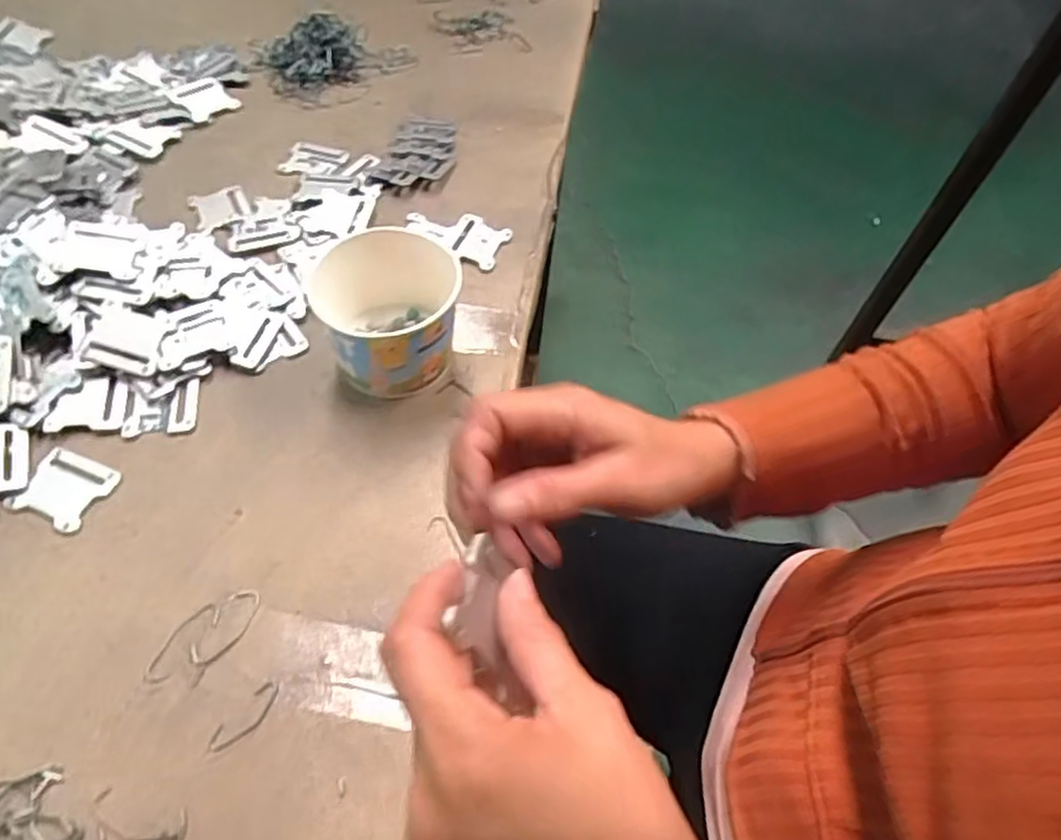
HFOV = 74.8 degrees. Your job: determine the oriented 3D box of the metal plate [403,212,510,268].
[{"bbox_3d":[-0.060,-0.153,0.564,0.082,0.004,0.047,21,59,6],"label":"metal plate"}]

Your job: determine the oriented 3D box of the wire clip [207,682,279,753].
[{"bbox_3d":[-0.144,0.151,0.350,0.014,0.004,0.041,37,61,19],"label":"wire clip"}]

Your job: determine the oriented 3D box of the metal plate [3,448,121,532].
[{"bbox_3d":[-0.279,0.041,0.415,0.049,0.004,0.043,20,56,9],"label":"metal plate"}]

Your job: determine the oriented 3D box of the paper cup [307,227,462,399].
[{"bbox_3d":[-0.093,-0.067,0.460,0.086,0.072,0.087,2,55,-3],"label":"paper cup"}]

